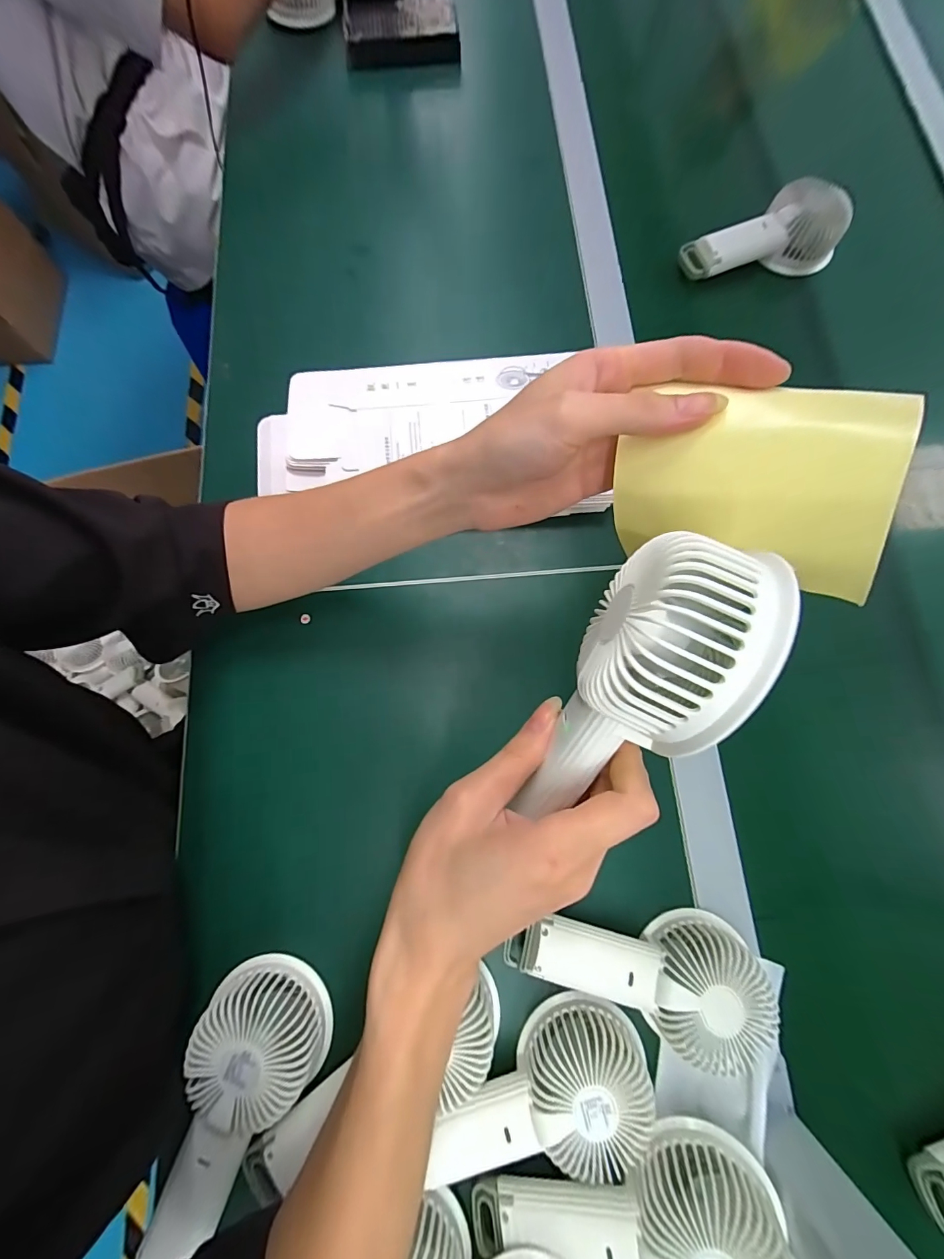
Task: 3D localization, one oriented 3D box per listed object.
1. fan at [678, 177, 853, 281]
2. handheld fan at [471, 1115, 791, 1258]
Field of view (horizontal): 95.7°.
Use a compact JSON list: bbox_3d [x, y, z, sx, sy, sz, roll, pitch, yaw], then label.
[{"bbox_3d":[0.297,-0.399,0.438,0.146,0.055,0.073,-25,78,-6],"label":"fan"},{"bbox_3d":[0.092,0.370,0.260,0.181,0.042,0.079,-14,77,10],"label":"handheld fan"}]

